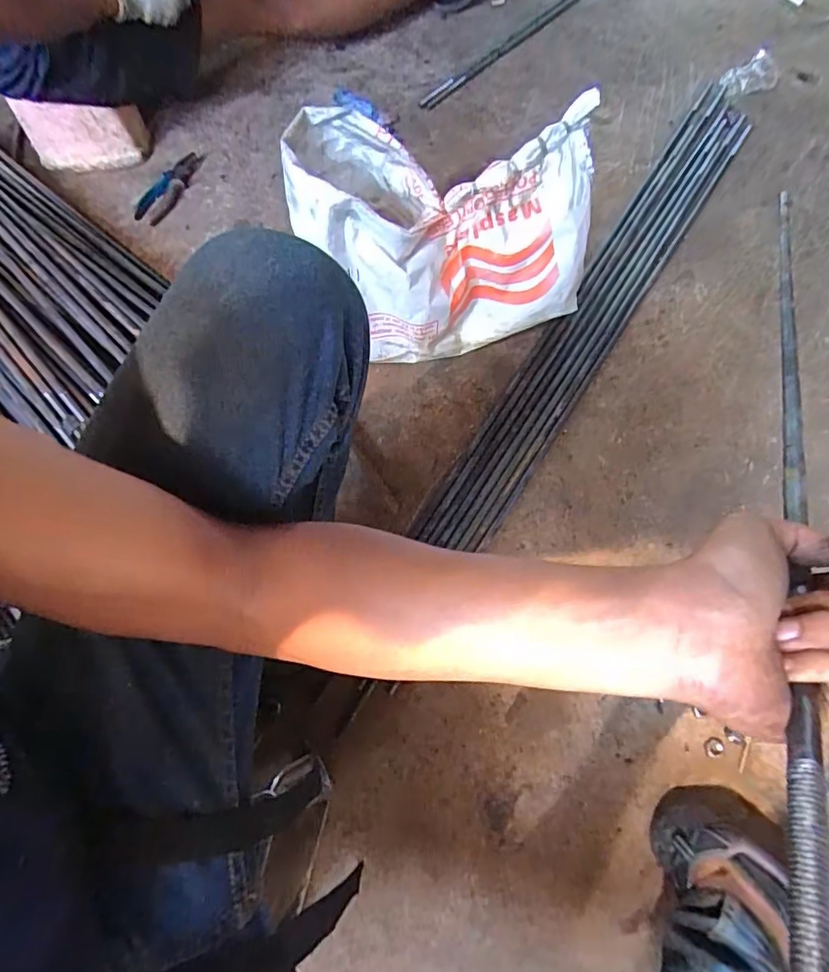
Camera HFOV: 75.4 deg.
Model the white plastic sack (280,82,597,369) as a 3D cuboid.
[{"bbox_3d":[0.046,-0.346,0.756,0.383,0.259,0.210,-4,68,0],"label":"white plastic sack"}]

